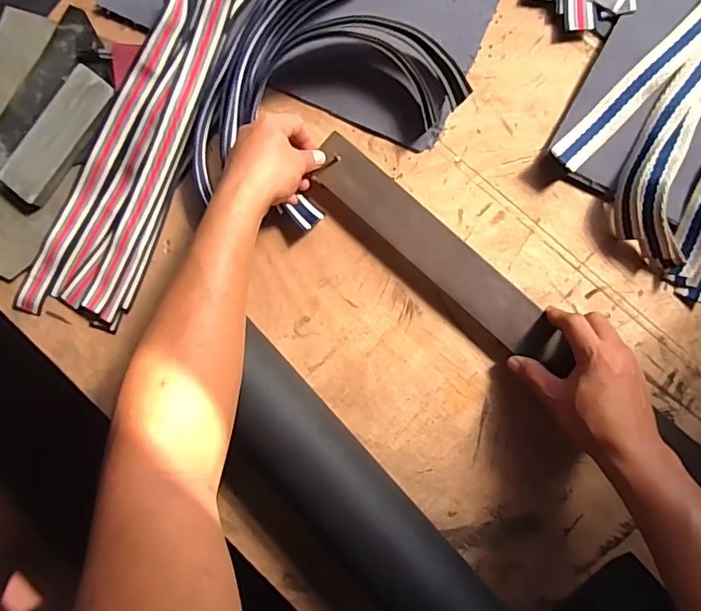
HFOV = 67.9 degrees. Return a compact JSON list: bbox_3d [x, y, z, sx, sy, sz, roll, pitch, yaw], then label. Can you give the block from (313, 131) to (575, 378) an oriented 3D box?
[{"bbox_3d":[0.083,-0.050,0.494,0.291,0.020,0.054,41,94,6],"label":"block"}]

